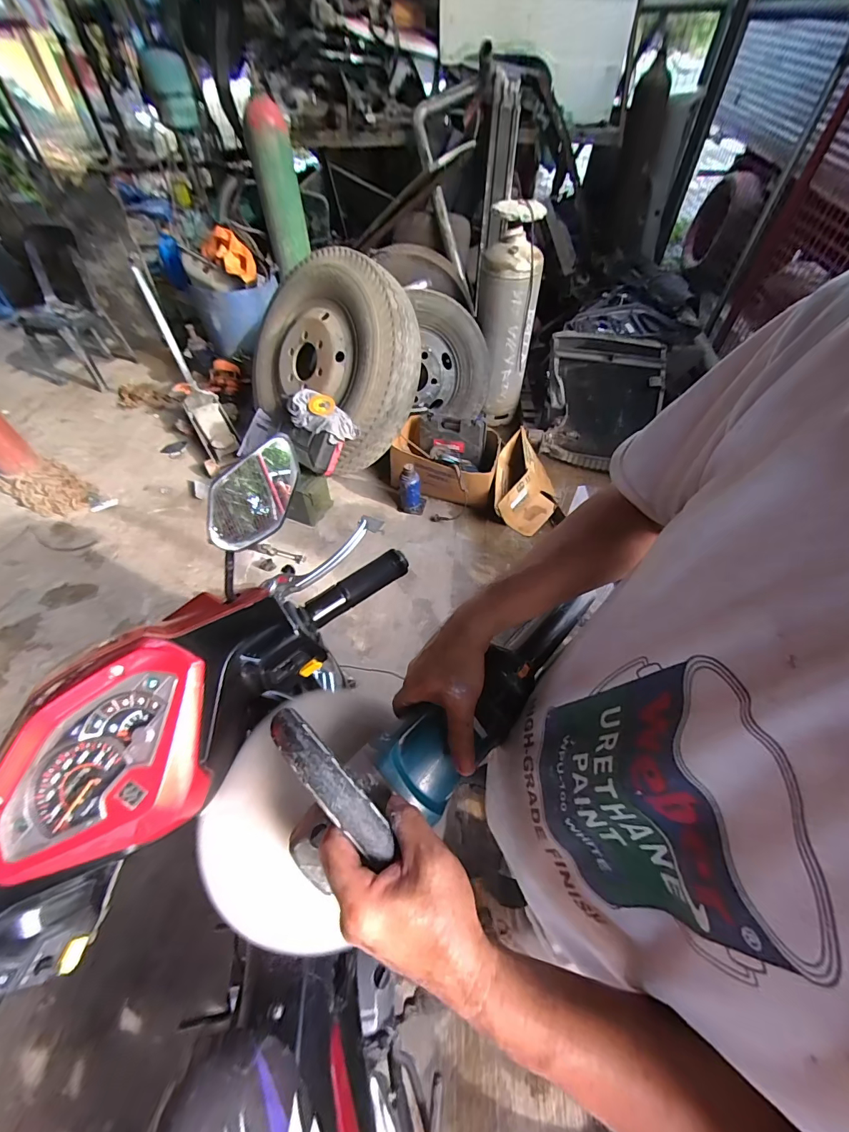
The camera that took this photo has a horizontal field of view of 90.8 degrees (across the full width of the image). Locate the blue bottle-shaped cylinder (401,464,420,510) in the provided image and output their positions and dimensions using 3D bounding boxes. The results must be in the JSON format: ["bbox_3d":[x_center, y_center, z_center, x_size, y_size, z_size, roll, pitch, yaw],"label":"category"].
[{"bbox_3d":[-0.062,-0.361,1.944,0.090,0.212,0.087,-5,54,-2],"label":"blue bottle-shaped cylinder"}]

